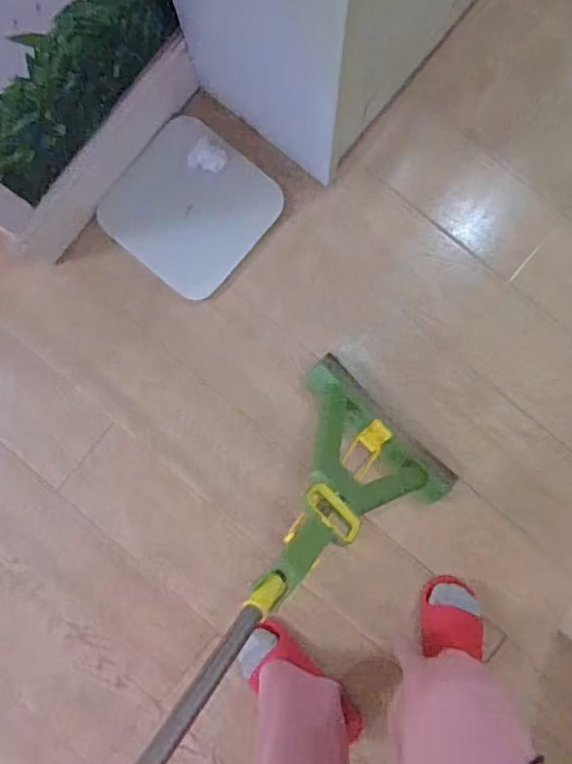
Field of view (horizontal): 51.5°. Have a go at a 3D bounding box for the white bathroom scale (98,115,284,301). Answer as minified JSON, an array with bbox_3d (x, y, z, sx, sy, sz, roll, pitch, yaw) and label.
[{"bbox_3d":[-0.178,-0.324,1.113,0.266,0.020,0.271,39,97,-8],"label":"white bathroom scale"}]

